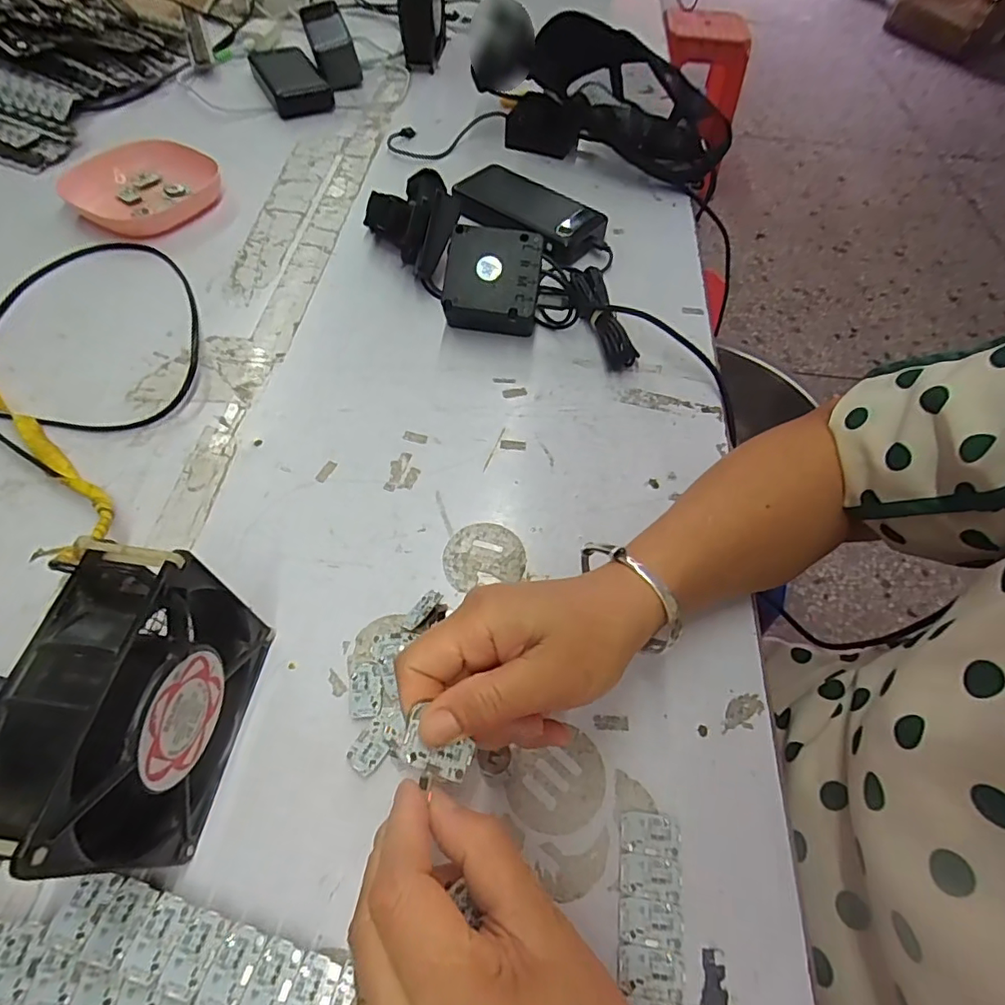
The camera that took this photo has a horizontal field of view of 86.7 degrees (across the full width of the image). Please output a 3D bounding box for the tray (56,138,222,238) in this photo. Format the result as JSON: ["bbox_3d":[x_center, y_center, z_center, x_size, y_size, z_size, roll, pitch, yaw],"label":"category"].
[{"bbox_3d":[-0.369,-0.326,0.552,0.137,0.025,0.135,38,64,19],"label":"tray"}]

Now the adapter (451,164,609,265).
[{"bbox_3d":[0.032,-0.296,0.547,0.153,0.028,0.081,38,64,19],"label":"adapter"}]

